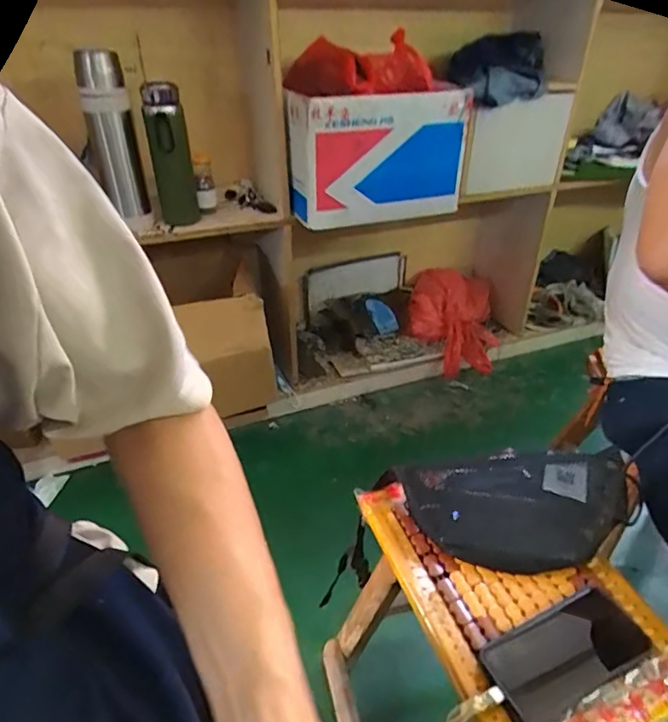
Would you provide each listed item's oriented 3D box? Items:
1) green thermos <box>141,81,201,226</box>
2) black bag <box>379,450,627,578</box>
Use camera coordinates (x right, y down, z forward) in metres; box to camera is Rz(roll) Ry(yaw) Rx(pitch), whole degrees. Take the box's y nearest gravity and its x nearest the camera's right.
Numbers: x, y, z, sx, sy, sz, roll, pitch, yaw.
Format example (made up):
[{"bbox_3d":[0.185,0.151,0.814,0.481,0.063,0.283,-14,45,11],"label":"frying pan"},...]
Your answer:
[{"bbox_3d":[-0.344,-0.421,1.075,0.082,0.282,0.092,-9,36,-13],"label":"green thermos"},{"bbox_3d":[0.237,0.177,0.644,0.295,0.057,0.172,-7,36,-9],"label":"black bag"}]

